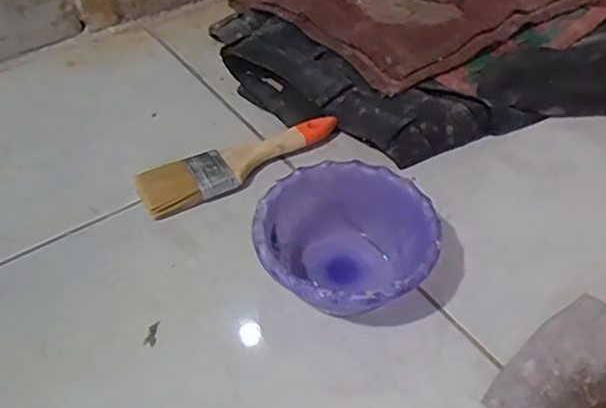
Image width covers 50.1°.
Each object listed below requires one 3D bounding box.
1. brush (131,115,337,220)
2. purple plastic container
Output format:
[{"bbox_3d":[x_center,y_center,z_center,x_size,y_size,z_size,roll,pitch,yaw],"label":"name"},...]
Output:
[{"bbox_3d":[-0.053,-0.037,0.563,0.183,0.023,0.046,-22,50,-21],"label":"brush"},{"bbox_3d":[0.030,0.033,0.471,0.124,0.058,0.126,0,46,0],"label":"purple plastic container"}]

